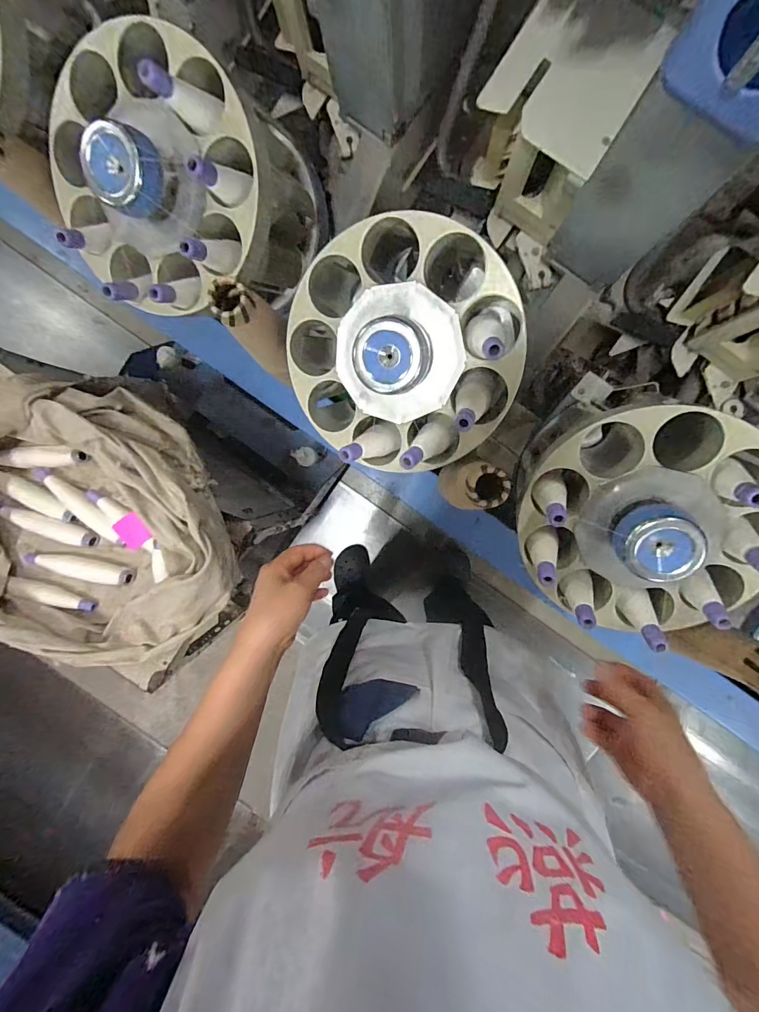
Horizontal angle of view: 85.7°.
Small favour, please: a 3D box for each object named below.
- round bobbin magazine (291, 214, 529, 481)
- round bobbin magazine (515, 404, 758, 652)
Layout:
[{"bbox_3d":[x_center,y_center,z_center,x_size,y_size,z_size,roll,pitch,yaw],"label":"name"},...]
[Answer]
[{"bbox_3d":[0.023,-0.163,0.435,0.249,0.118,0.237,2,108,5],"label":"round bobbin magazine"},{"bbox_3d":[0.283,0.025,0.430,0.244,0.100,0.228,0,95,3],"label":"round bobbin magazine"}]

